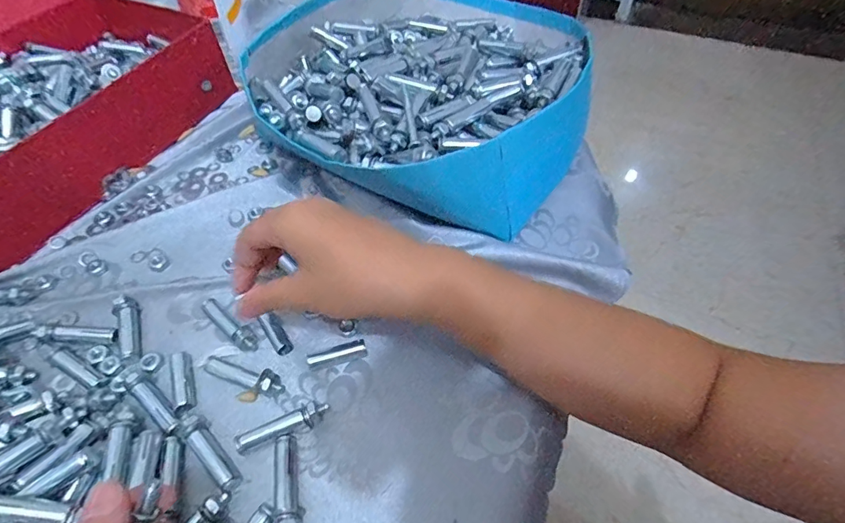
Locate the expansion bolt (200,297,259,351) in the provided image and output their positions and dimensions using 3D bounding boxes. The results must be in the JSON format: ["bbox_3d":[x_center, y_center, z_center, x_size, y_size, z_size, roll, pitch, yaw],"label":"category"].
[{"bbox_3d":[-0.136,0.044,0.323,0.055,0.008,0.013,35,60,25],"label":"expansion bolt"}]

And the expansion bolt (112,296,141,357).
[{"bbox_3d":[-0.206,0.044,0.318,0.015,0.013,0.046,-23,55,-16],"label":"expansion bolt"}]

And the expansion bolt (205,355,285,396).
[{"bbox_3d":[-0.116,0.073,0.299,0.054,0.013,0.016,17,54,14],"label":"expansion bolt"}]

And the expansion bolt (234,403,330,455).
[{"bbox_3d":[-0.084,0.100,0.276,0.055,0.014,0.013,-18,54,-13],"label":"expansion bolt"}]

